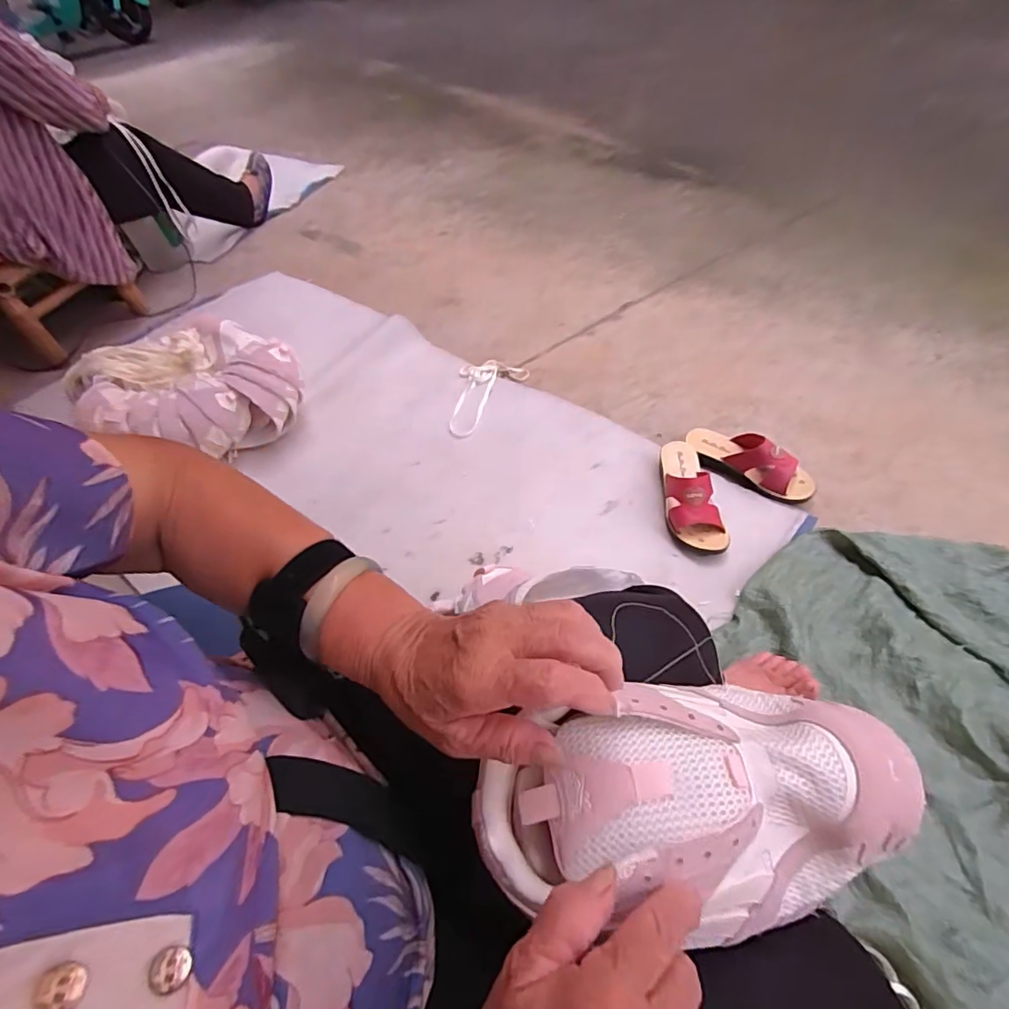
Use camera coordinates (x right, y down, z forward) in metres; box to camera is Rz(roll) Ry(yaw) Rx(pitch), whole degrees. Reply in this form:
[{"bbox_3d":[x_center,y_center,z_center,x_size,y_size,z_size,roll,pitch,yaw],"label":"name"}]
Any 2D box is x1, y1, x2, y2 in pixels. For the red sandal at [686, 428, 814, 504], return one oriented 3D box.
[{"bbox_3d":[0.439,-0.084,0.986,0.230,0.086,0.078,32,64,28],"label":"red sandal"}]

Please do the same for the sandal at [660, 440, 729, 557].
[{"bbox_3d":[0.316,-0.025,0.950,0.086,0.081,0.229,-9,53,2],"label":"sandal"}]

